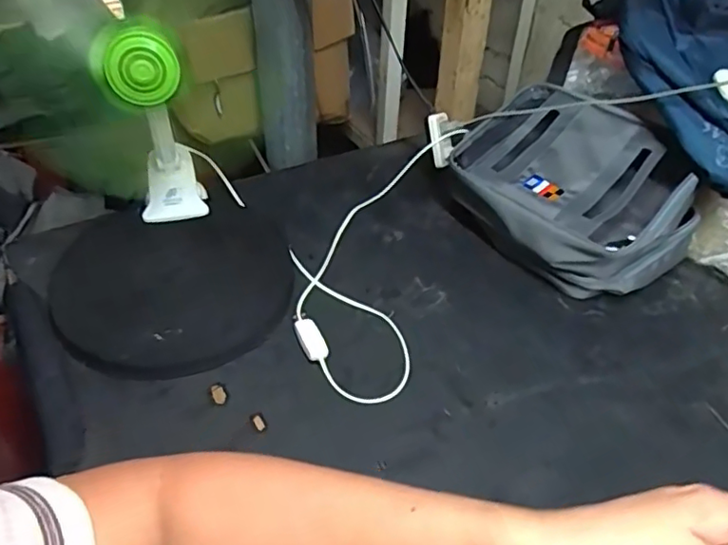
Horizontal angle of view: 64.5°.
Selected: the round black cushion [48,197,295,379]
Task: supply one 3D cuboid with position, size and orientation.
[{"bbox_3d":[-0.231,0.012,0.701,0.282,0.036,0.270,-7,41,-10],"label":"round black cushion"}]

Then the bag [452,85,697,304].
[{"bbox_3d":[0.263,-0.109,0.780,0.212,0.152,0.304,-27,48,-30],"label":"bag"}]

